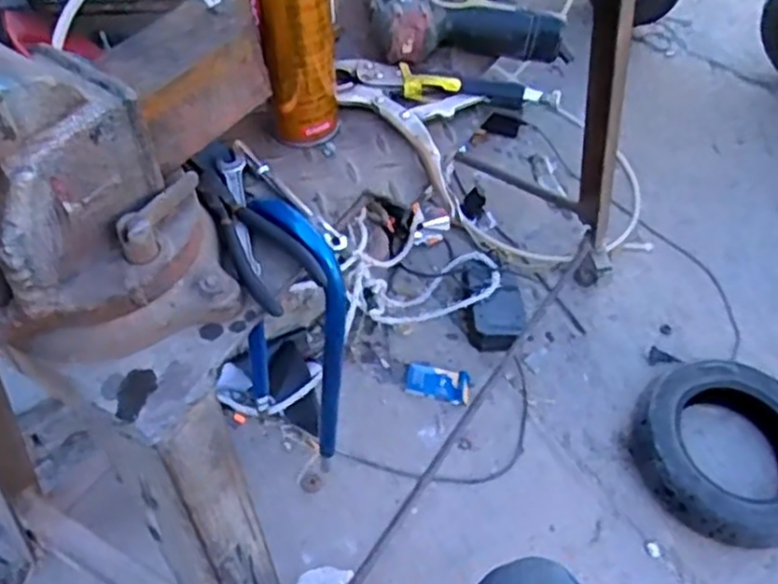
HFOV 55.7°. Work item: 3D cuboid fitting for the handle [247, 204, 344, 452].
[{"bbox_3d":[-0.085,0.041,0.655,0.117,0.300,0.022,36,55,22],"label":"handle"}]

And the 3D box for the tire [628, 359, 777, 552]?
[{"bbox_3d":[0.571,0.259,1.201,0.303,0.110,0.295,3,50,-4],"label":"tire"}]

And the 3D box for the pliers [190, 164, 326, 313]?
[{"bbox_3d":[-0.101,-0.046,0.540,0.053,0.021,0.140,-26,57,-25],"label":"pliers"}]

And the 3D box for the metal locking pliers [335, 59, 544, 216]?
[{"bbox_3d":[0.020,-0.159,0.623,0.169,0.032,0.133,32,54,19],"label":"metal locking pliers"}]

